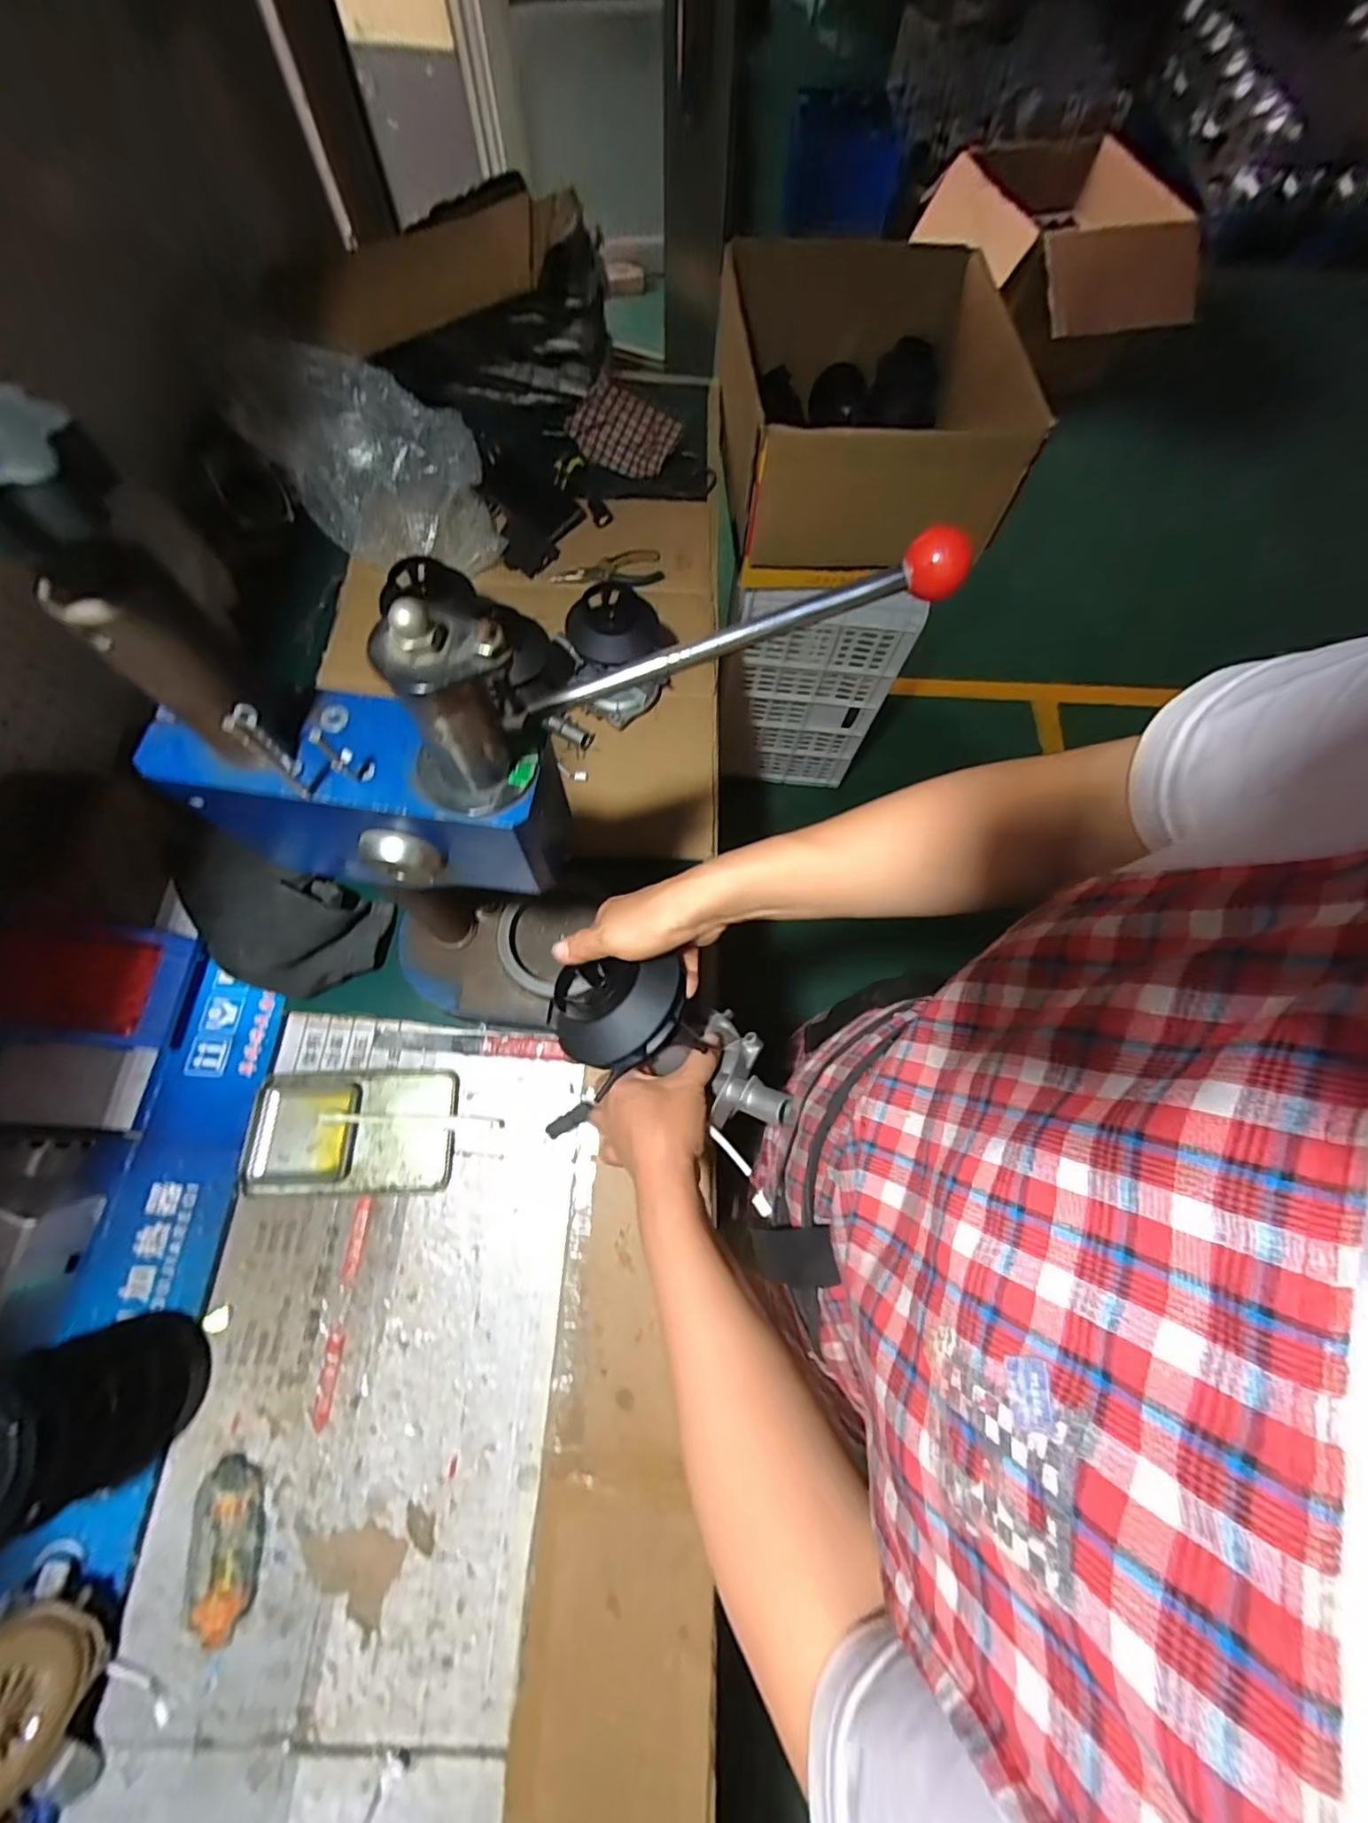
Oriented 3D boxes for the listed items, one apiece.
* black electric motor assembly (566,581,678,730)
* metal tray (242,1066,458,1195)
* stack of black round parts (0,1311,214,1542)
[{"bbox_3d":[-0.076,-0.310,0.701,0.108,0.120,0.086,-23,72,-10],"label":"black electric motor assembly"},{"bbox_3d":[-0.337,0.222,0.600,0.197,0.017,0.117,1,75,-2],"label":"metal tray"},{"bbox_3d":[-0.467,0.383,0.449,0.099,0.176,0.107,34,76,7],"label":"stack of black round parts"}]

